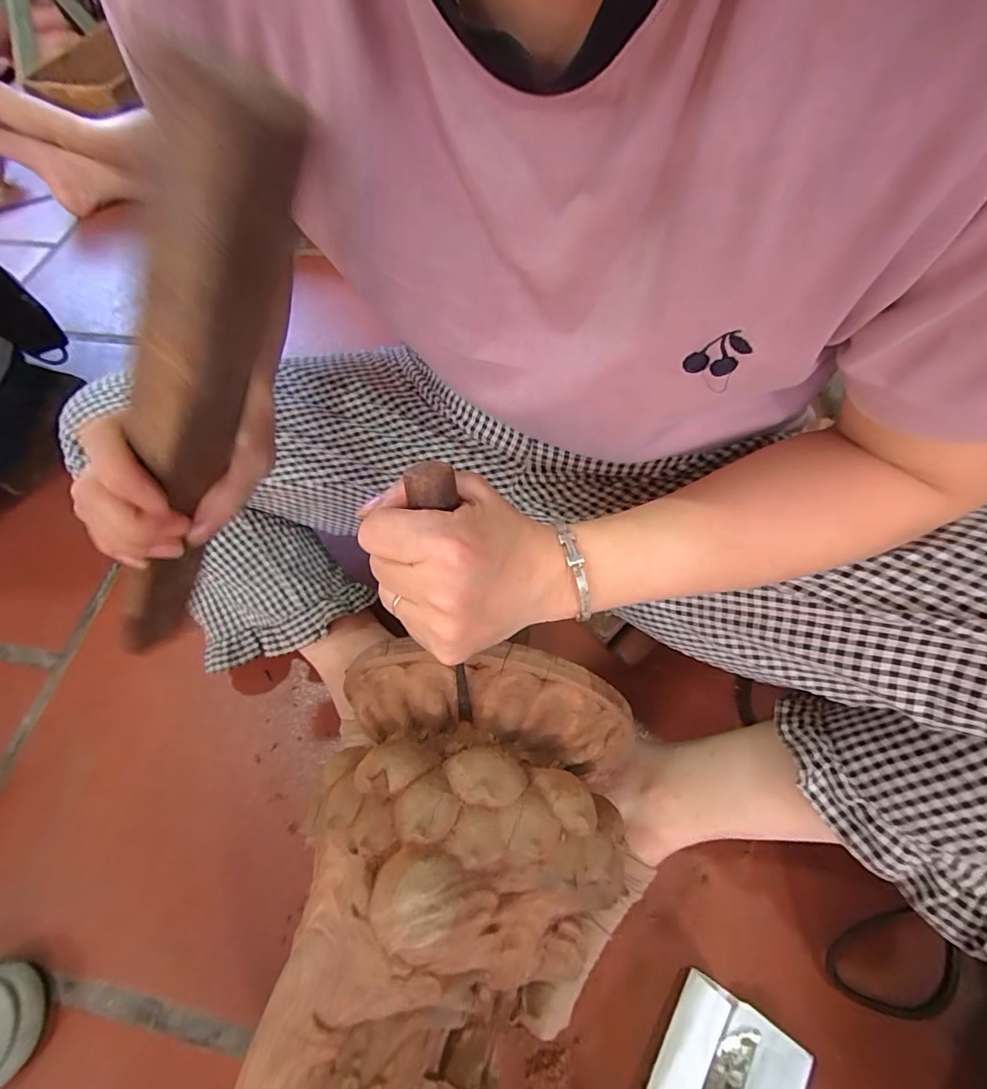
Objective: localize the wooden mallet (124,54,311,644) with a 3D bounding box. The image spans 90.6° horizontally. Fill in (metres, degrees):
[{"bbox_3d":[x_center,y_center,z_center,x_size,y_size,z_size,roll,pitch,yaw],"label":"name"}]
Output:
[{"bbox_3d":[-0.153,-0.041,0.241,0.043,0.310,0.042,-2,53,-41],"label":"wooden mallet"}]

